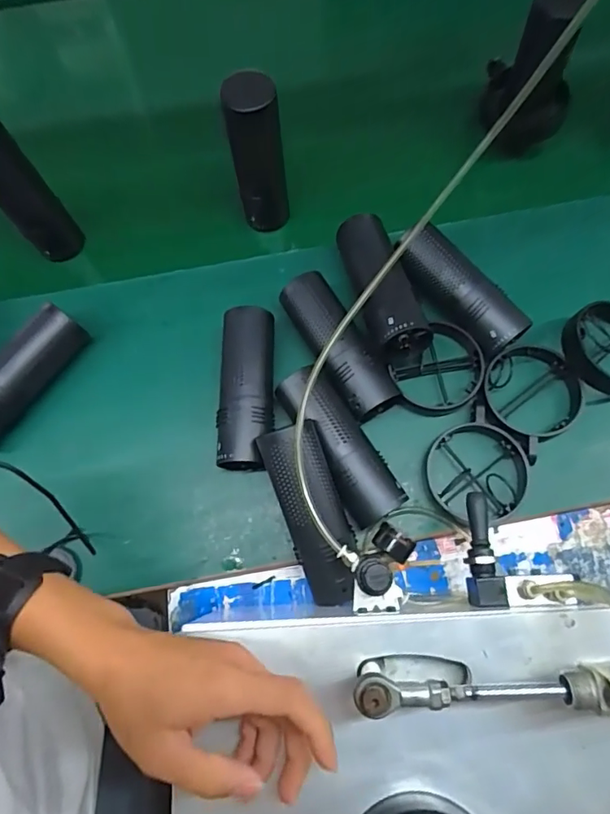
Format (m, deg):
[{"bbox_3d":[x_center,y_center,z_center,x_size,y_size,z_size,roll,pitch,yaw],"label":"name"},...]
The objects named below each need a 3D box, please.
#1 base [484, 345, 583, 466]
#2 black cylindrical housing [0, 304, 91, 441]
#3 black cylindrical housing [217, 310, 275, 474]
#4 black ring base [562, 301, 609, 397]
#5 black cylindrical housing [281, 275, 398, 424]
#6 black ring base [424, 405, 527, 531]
[{"bbox_3d":[0.233,-0.011,0.522,0.099,0.027,0.100,-37,76,-8],"label":"base"},{"bbox_3d":[-0.302,-0.030,0.526,0.047,0.059,0.164,36,78,12],"label":"black cylindrical housing"},{"bbox_3d":[-0.060,-0.018,0.519,0.054,0.061,0.162,0,73,2],"label":"black cylindrical housing"},{"bbox_3d":[0.324,-0.058,0.533,0.096,0.037,0.104,-34,75,-8],"label":"black ring base"},{"bbox_3d":[0.032,-0.062,0.531,0.059,0.057,0.163,-28,74,-6],"label":"black cylindrical housing"},{"bbox_3d":[0.171,0.069,0.500,0.101,0.026,0.103,-1,73,2],"label":"black ring base"}]

